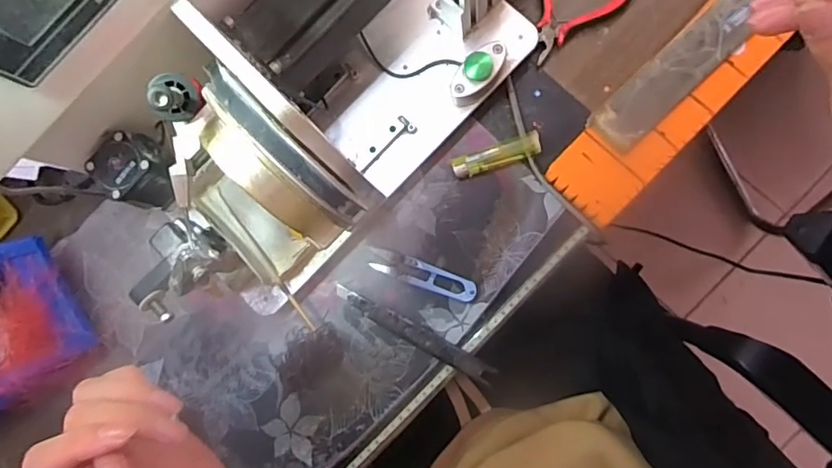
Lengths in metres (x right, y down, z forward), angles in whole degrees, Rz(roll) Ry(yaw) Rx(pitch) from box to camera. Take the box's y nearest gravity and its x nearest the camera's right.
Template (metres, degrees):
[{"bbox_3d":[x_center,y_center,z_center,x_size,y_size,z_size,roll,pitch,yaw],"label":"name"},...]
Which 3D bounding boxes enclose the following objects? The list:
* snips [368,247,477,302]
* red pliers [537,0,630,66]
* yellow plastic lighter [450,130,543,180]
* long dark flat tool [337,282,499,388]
[{"bbox_3d":[0.005,0.037,0.472,0.100,0.012,0.023,19,88,7],"label":"snips"},{"bbox_3d":[0.136,-0.205,0.472,0.086,0.015,0.105,35,90,7],"label":"red pliers"},{"bbox_3d":[0.072,-0.070,0.469,0.079,0.014,0.019,-19,84,5],"label":"yellow plastic lighter"},{"bbox_3d":[-0.002,0.087,0.460,0.155,0.014,0.016,29,90,7],"label":"long dark flat tool"}]

